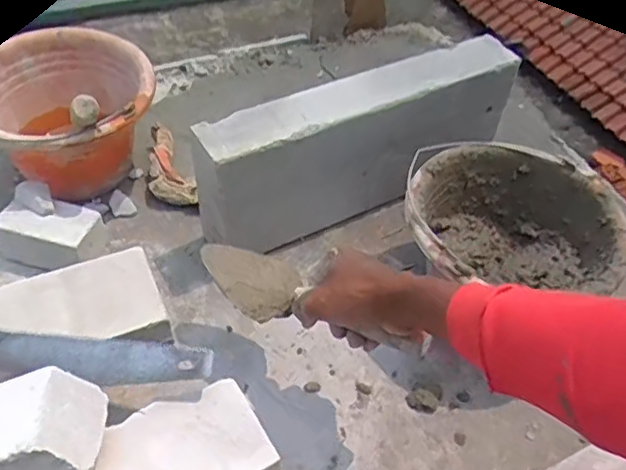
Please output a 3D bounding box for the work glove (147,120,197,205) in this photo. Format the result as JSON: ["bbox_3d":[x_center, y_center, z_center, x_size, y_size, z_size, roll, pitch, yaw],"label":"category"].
[{"bbox_3d":[-0.222,-0.102,0.968,0.069,0.039,0.164,-16,52,-17],"label":"work glove"}]

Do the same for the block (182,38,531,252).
[{"bbox_3d":[0.058,-0.113,0.882,0.470,0.209,0.098,-20,54,-20],"label":"block"}]

